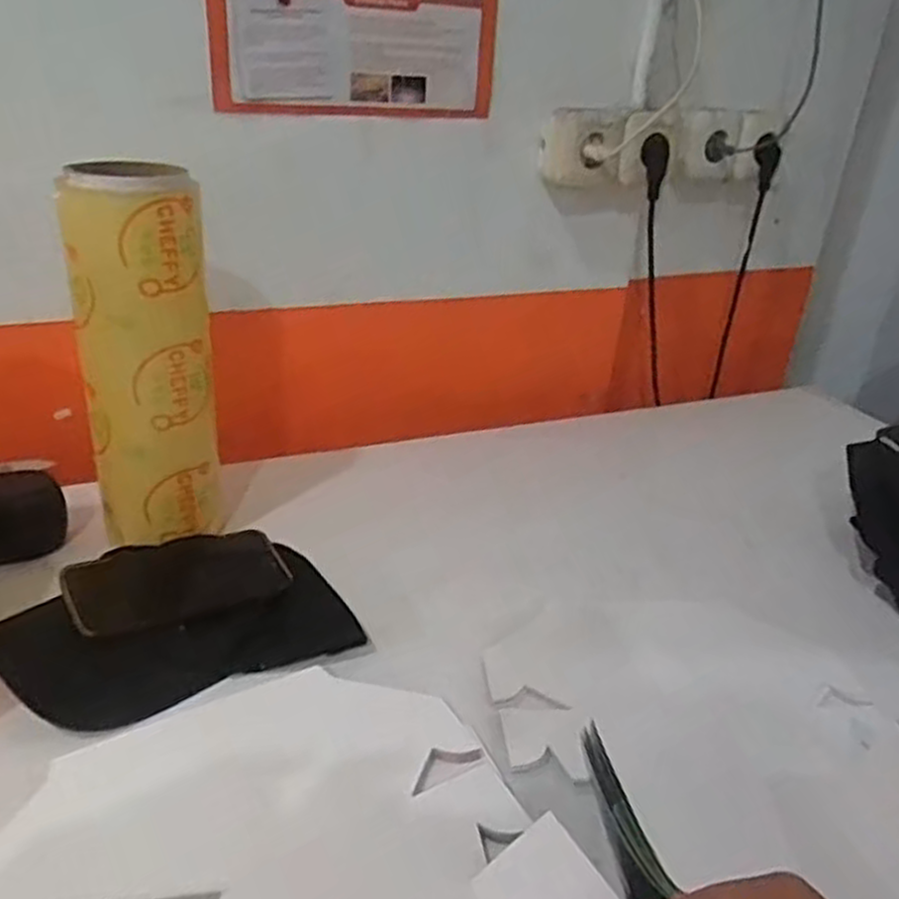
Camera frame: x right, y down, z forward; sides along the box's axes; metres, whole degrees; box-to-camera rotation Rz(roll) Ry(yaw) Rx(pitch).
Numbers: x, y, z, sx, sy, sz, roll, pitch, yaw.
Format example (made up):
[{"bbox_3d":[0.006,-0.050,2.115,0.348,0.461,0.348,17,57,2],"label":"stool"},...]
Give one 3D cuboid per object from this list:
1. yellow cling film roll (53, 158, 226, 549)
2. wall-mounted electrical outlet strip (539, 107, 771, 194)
[{"bbox_3d":[-0.236,-0.069,0.612,0.100,0.284,0.073,-7,30,-22],"label":"yellow cling film roll"},{"bbox_3d":[0.254,-0.357,0.913,0.304,0.079,0.063,-12,31,-29],"label":"wall-mounted electrical outlet strip"}]

